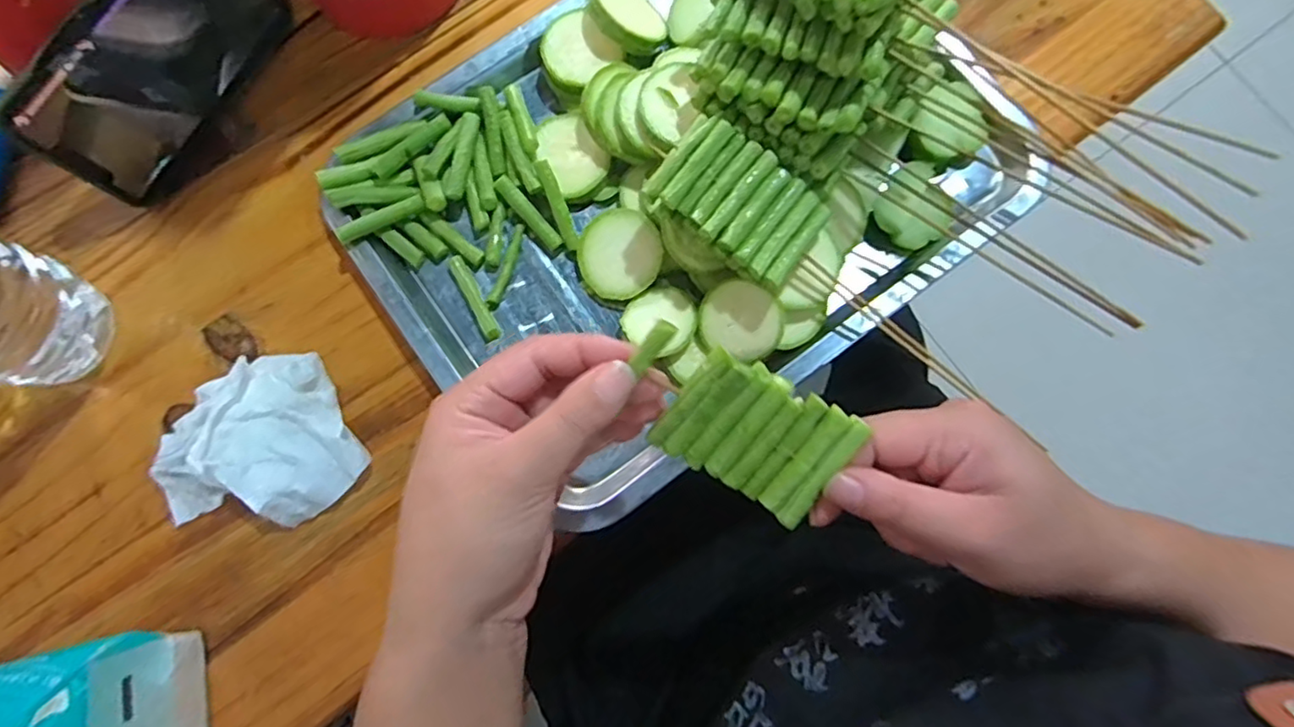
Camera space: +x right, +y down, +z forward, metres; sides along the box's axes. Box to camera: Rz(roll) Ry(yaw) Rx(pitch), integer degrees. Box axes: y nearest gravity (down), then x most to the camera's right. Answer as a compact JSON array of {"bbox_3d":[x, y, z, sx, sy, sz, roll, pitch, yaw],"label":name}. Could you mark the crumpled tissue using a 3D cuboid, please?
[{"bbox_3d":[-0.203,0.046,0.322,0.099,0.027,0.083,-29,81,-7],"label":"crumpled tissue"}]

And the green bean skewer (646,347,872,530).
[{"bbox_3d":[0.042,0.029,0.244,0.068,0.009,0.049,29,115,-11],"label":"green bean skewer"}]

